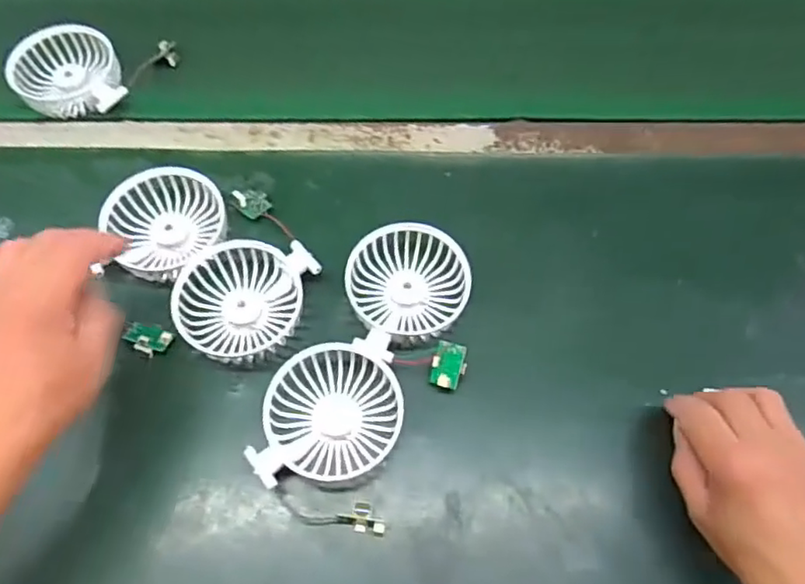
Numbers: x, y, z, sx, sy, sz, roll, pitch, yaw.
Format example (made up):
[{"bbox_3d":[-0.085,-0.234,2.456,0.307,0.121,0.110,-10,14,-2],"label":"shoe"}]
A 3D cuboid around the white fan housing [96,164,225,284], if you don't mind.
[{"bbox_3d":[-0.184,-0.055,0.468,0.076,0.026,0.086,38,69,15],"label":"white fan housing"}]

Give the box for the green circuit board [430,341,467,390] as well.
[{"bbox_3d":[0.033,0.052,0.431,0.024,0.007,0.032,15,87,22],"label":"green circuit board"}]

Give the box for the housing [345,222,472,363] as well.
[{"bbox_3d":[0.004,-0.002,0.457,0.088,0.029,0.097,-12,65,-7],"label":"housing"}]

